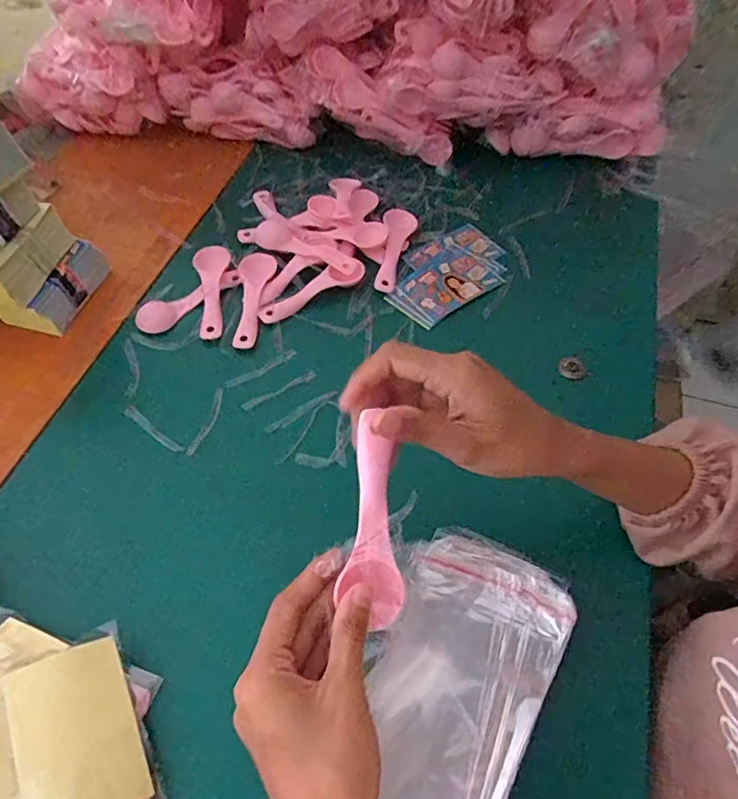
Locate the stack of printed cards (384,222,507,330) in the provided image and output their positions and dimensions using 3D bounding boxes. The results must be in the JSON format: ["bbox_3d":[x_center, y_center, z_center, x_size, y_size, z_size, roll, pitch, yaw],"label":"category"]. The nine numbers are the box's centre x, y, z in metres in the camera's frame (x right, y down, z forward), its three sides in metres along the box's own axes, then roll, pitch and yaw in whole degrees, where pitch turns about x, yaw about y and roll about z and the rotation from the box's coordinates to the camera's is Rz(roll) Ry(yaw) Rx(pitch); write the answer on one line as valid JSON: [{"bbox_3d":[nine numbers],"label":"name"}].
[{"bbox_3d":[0.081,-0.130,0.556,0.136,0.013,0.095,-33,62,-21],"label":"stack of printed cards"}]

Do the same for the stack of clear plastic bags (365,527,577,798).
[{"bbox_3d":[0.049,0.175,0.325,0.097,0.019,0.193,23,58,15],"label":"stack of clear plastic bags"}]

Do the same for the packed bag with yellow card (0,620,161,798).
[{"bbox_3d":[-0.163,0.199,0.309,0.066,0.007,0.118,-13,64,-32],"label":"packed bag with yellow card"}]

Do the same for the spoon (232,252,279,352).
[{"bbox_3d":[-0.112,-0.100,0.538,0.036,0.010,0.117,0,55,0],"label":"spoon"}]

